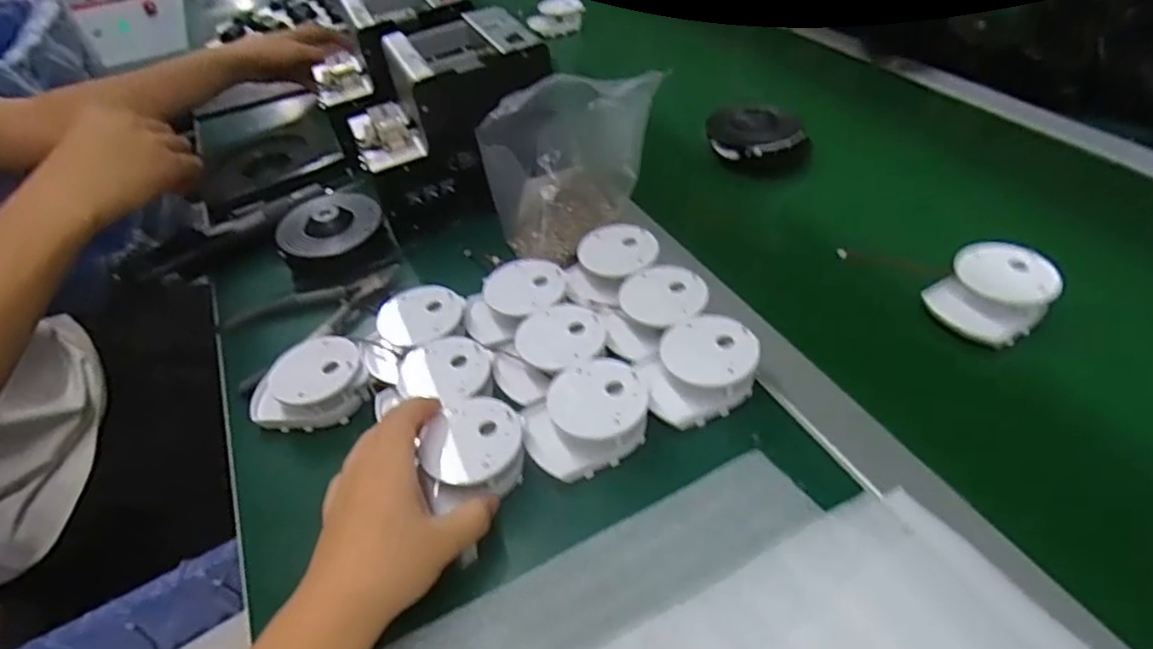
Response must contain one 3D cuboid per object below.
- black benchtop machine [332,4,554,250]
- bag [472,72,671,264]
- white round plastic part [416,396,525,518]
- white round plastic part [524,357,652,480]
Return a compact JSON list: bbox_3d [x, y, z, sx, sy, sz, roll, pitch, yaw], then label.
[{"bbox_3d":[-0.123,-0.194,0.648,0.171,0.141,0.151,-21,44,-16],"label":"black benchtop machine"},{"bbox_3d":[-0.003,-0.137,0.573,0.143,0.143,0.071,-32,48,-26],"label":"bag"},{"bbox_3d":[-0.067,0.080,0.428,0.066,0.029,0.058,-23,44,-18],"label":"white round plastic part"},{"bbox_3d":[0.006,0.061,0.442,0.079,0.037,0.064,-19,43,-15],"label":"white round plastic part"}]

